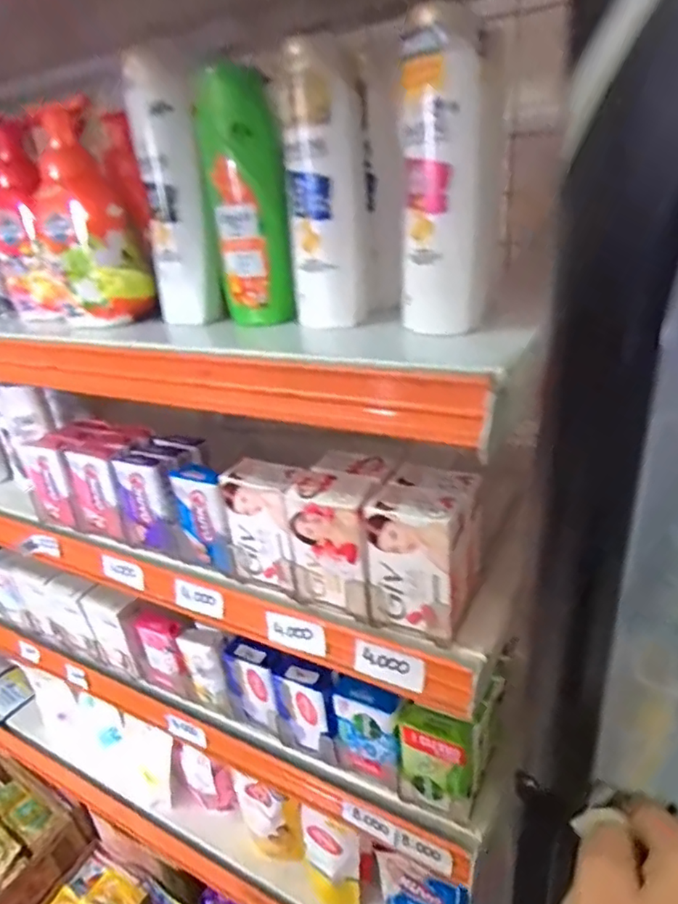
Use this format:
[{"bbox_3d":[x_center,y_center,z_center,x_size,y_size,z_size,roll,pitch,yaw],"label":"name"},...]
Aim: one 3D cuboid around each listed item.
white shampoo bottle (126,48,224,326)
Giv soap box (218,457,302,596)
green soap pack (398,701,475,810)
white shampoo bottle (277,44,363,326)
[{"bbox_3d":[-0.123,-0.186,0.418,0.043,0.175,0.040,-16,28,-19],"label":"white shampoo bottle"},{"bbox_3d":[-0.054,0.057,0.438,0.060,0.096,0.034,9,30,27],"label":"Giv soap box"},{"bbox_3d":[0.079,0.257,0.465,0.060,0.099,0.024,7,29,24],"label":"green soap pack"},{"bbox_3d":[-0.009,-0.168,0.373,0.048,0.163,0.038,-4,26,3],"label":"white shampoo bottle"}]

